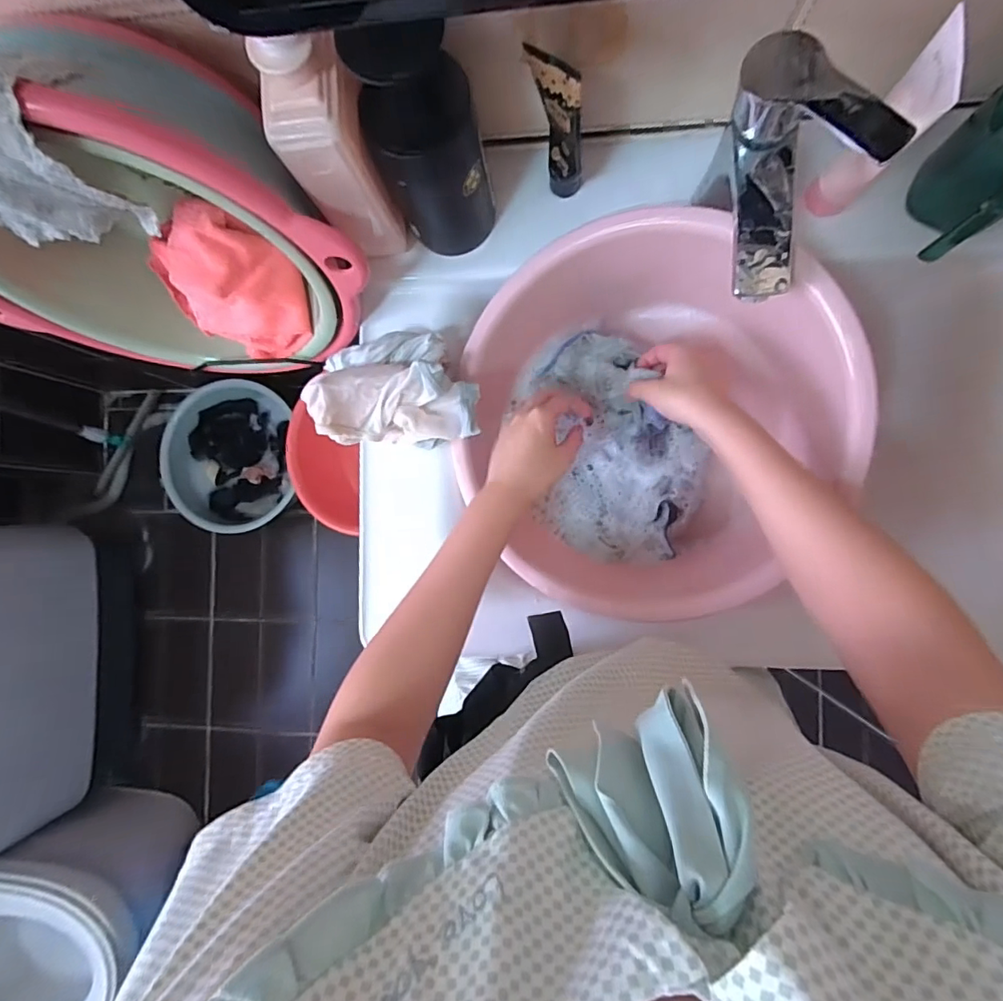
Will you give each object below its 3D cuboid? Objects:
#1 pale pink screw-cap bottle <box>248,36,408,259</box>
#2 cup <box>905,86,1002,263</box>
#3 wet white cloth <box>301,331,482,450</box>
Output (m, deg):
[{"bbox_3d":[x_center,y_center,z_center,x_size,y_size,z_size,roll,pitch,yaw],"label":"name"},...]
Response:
[{"bbox_3d":[-0.122,-0.256,0.403,0.061,0.183,0.049,-15,87,5],"label":"pale pink screw-cap bottle"},{"bbox_3d":[0.391,-0.268,0.406,0.119,0.085,0.081,-41,85,3],"label":"cup"},{"bbox_3d":[-0.098,-0.108,0.483,0.151,0.062,0.108,1,88,6],"label":"wet white cloth"}]

